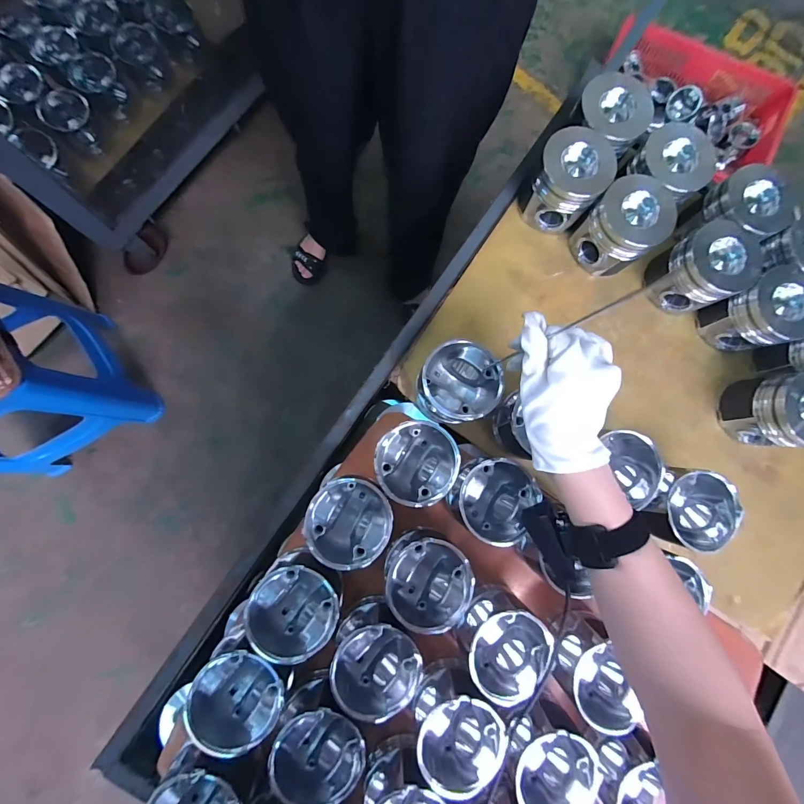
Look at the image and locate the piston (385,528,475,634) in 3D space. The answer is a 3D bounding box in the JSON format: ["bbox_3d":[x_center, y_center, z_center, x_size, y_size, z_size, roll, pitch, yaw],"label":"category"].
[{"bbox_3d":[0.023,0.207,0.442,0.093,0.087,0.098,1,84,-6],"label":"piston"}]

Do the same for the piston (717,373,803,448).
[{"bbox_3d":[0.503,0.011,0.502,0.096,0.086,0.094,3,84,-6],"label":"piston"}]

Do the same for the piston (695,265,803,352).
[{"bbox_3d":[0.483,-0.121,0.509,0.090,0.084,0.092,-16,86,-8],"label":"piston"}]

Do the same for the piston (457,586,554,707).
[{"bbox_3d":[0.113,0.275,0.433,0.088,0.064,0.094,1,84,-6],"label":"piston"}]

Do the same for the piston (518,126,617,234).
[{"bbox_3d":[0.216,-0.289,0.498,0.093,0.090,0.082,39,81,-1],"label":"piston"}]

